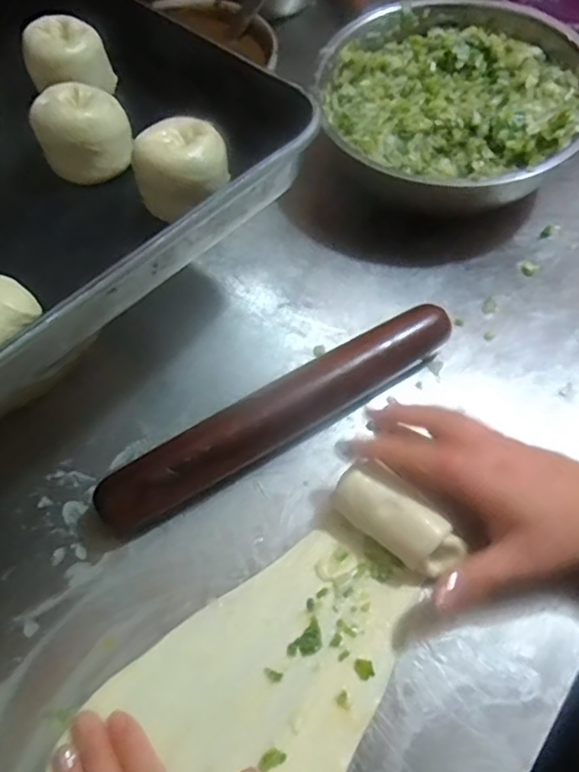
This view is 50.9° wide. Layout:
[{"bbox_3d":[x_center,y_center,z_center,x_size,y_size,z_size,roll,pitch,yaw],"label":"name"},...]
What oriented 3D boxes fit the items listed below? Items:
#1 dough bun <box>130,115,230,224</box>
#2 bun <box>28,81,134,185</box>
[{"bbox_3d":[-0.065,-0.135,0.378,0.055,0.043,0.052,-1,59,2],"label":"dough bun"},{"bbox_3d":[-0.138,-0.170,0.411,0.059,0.042,0.059,-15,59,-7],"label":"bun"}]

